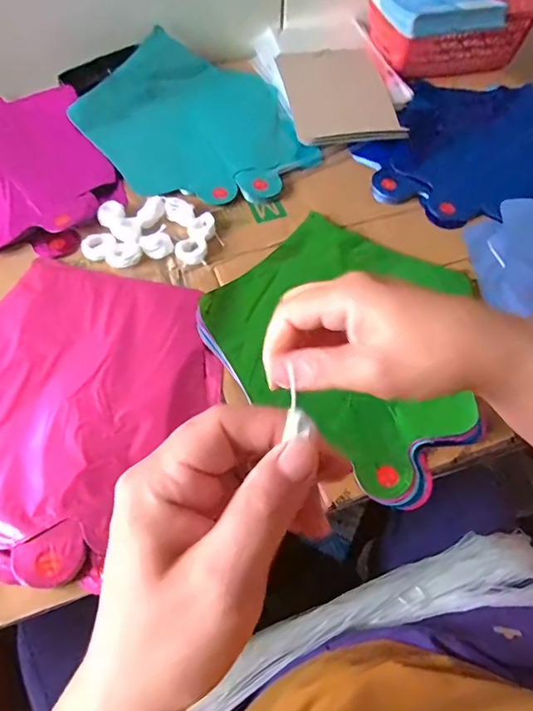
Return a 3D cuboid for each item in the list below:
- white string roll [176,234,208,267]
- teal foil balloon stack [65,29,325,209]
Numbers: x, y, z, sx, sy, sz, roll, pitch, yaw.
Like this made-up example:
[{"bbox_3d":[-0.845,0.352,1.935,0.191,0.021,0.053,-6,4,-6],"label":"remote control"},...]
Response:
[{"bbox_3d":[-0.071,-0.099,0.449,0.030,0.009,0.032,0,61,-1],"label":"white string roll"},{"bbox_3d":[-0.078,-0.270,0.535,0.217,0.023,0.261,-35,67,-18],"label":"teal foil balloon stack"}]

